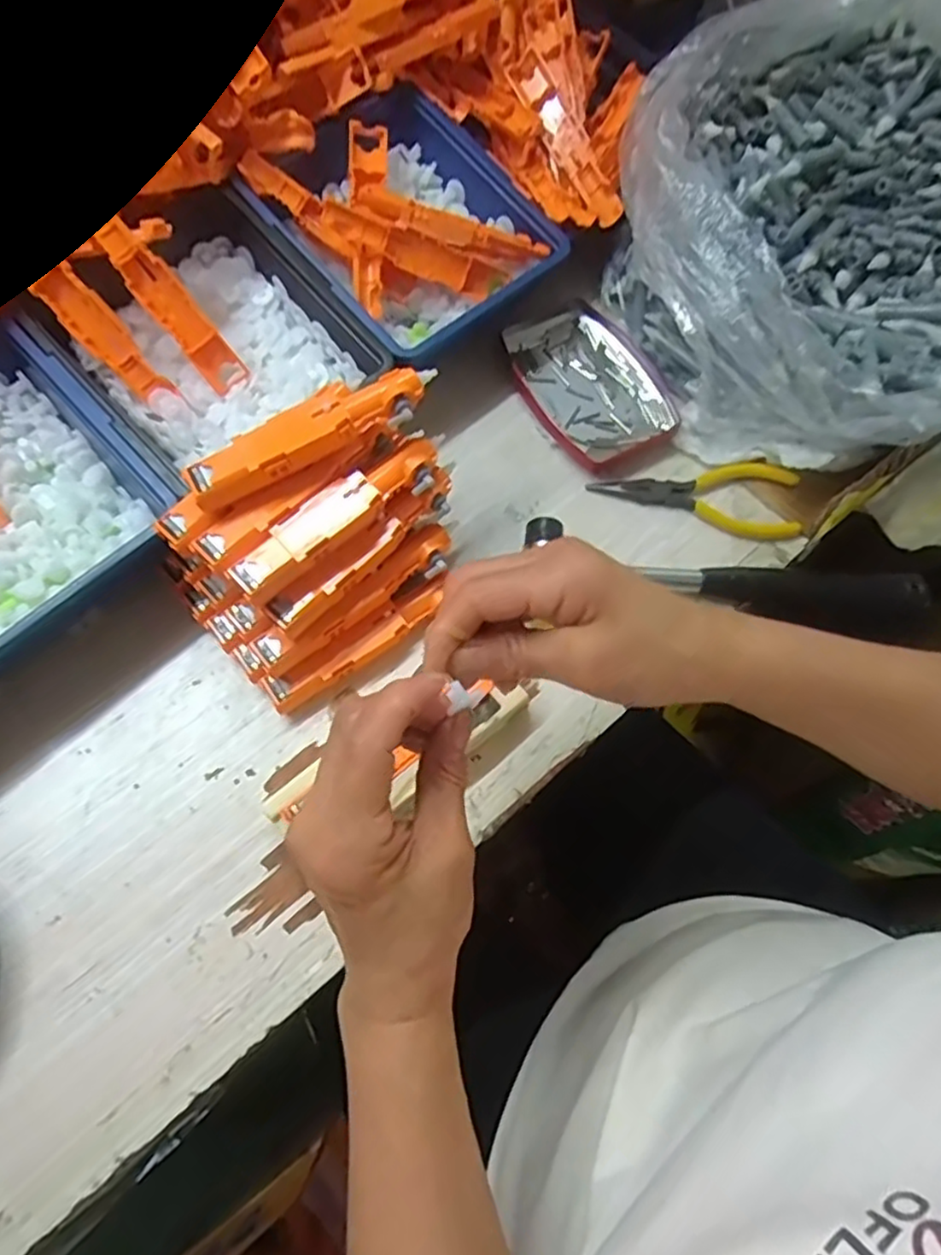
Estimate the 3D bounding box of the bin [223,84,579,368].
[{"bbox_3d":[-0.043,-0.252,0.440,0.144,0.063,0.164,-40,75,-16],"label":"bin"}]

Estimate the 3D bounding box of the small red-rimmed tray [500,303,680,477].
[{"bbox_3d":[0.076,-0.162,0.453,0.084,0.014,0.127,-23,71,-11],"label":"small red-rimmed tray"}]

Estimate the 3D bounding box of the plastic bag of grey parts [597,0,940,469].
[{"bbox_3d":[0.216,-0.258,0.421,0.244,0.145,0.293,19,69,5],"label":"plastic bag of grey parts"}]

